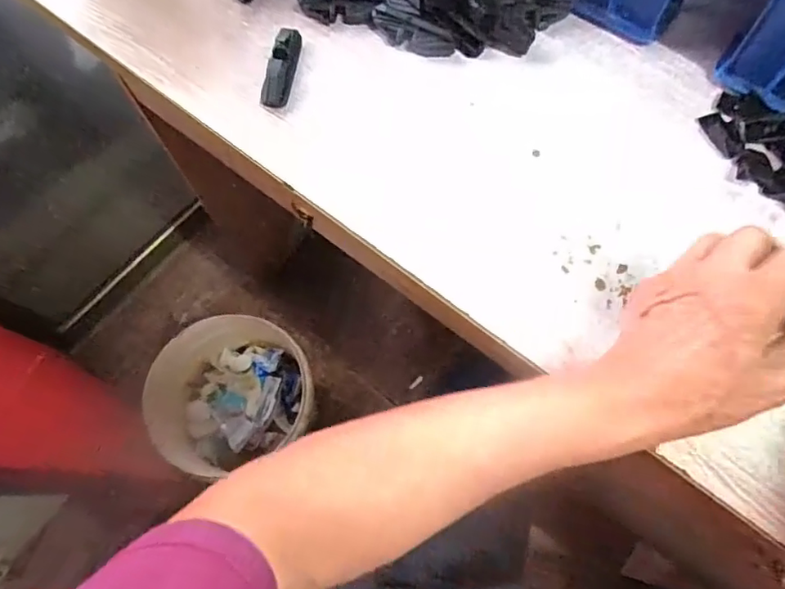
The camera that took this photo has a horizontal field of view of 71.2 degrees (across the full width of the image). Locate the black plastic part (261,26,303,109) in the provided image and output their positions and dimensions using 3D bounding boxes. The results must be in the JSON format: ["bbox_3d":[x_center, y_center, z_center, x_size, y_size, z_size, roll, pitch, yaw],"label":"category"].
[{"bbox_3d":[-0.087,-0.181,0.435,0.018,0.020,0.068,14,71,6],"label":"black plastic part"}]

